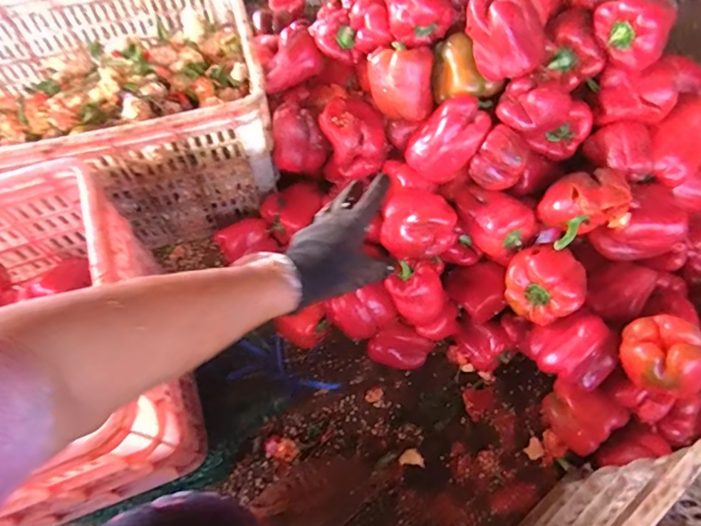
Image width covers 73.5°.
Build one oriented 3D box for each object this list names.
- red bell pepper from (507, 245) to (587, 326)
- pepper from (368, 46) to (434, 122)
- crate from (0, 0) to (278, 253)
[{"bbox_3d":[0.257,0.024,0.616,0.088,0.077,0.097,-40,68,-21],"label":"red bell pepper"},{"bbox_3d":[0.072,-0.256,0.662,0.092,0.081,0.073,-1,60,-1],"label":"pepper"},{"bbox_3d":[-0.408,-0.241,0.789,0.503,0.272,0.356,-16,62,-9],"label":"crate"}]

